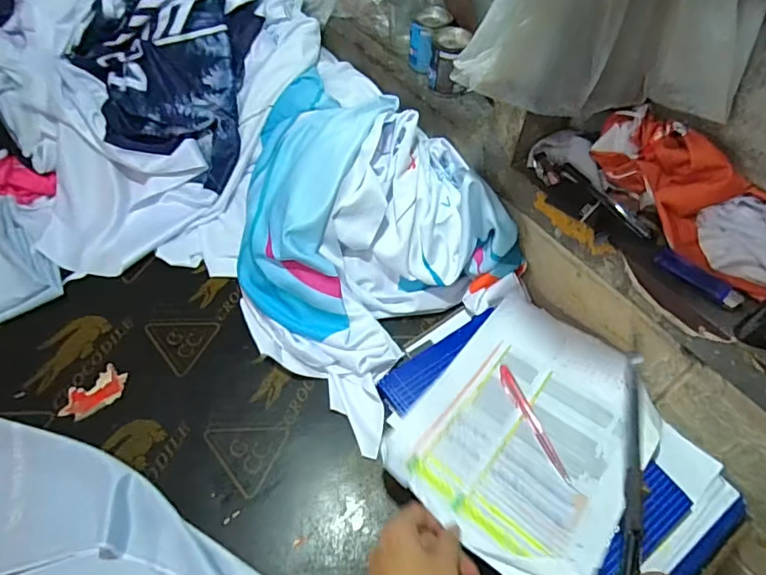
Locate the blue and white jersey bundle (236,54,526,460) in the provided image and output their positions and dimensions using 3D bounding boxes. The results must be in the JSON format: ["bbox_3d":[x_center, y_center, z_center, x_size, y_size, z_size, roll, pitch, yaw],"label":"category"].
[{"bbox_3d":[-0.048,-0.072,0.631,0.300,0.168,0.414,-33,62,-24],"label":"blue and white jersey bundle"}]

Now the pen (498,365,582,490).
[{"bbox_3d":[0.160,0.144,0.538,0.013,0.011,0.140,-16,56,-14],"label":"pen"}]

